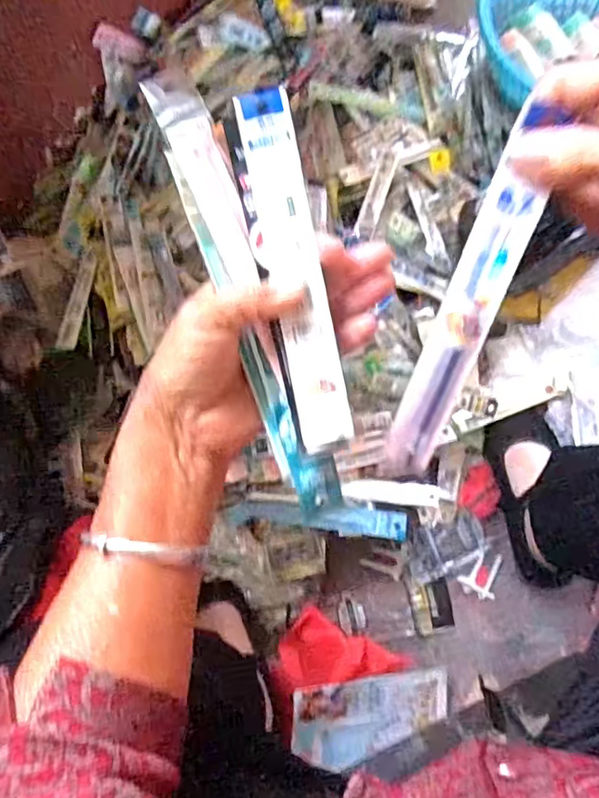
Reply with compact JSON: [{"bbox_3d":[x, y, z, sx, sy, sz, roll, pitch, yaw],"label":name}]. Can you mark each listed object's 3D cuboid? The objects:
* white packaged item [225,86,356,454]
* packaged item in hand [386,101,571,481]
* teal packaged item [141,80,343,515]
[{"bbox_3d":[-0.004,-0.065,0.299,0.031,0.004,0.179,-12,87,-2],"label":"white packaged item"},{"bbox_3d":[0.078,-0.041,0.279,0.024,0.005,0.172,19,112,7],"label":"packaged item in hand"},{"bbox_3d":[-0.027,-0.051,0.301,0.026,0.011,0.227,-19,91,-4],"label":"teal packaged item"}]

